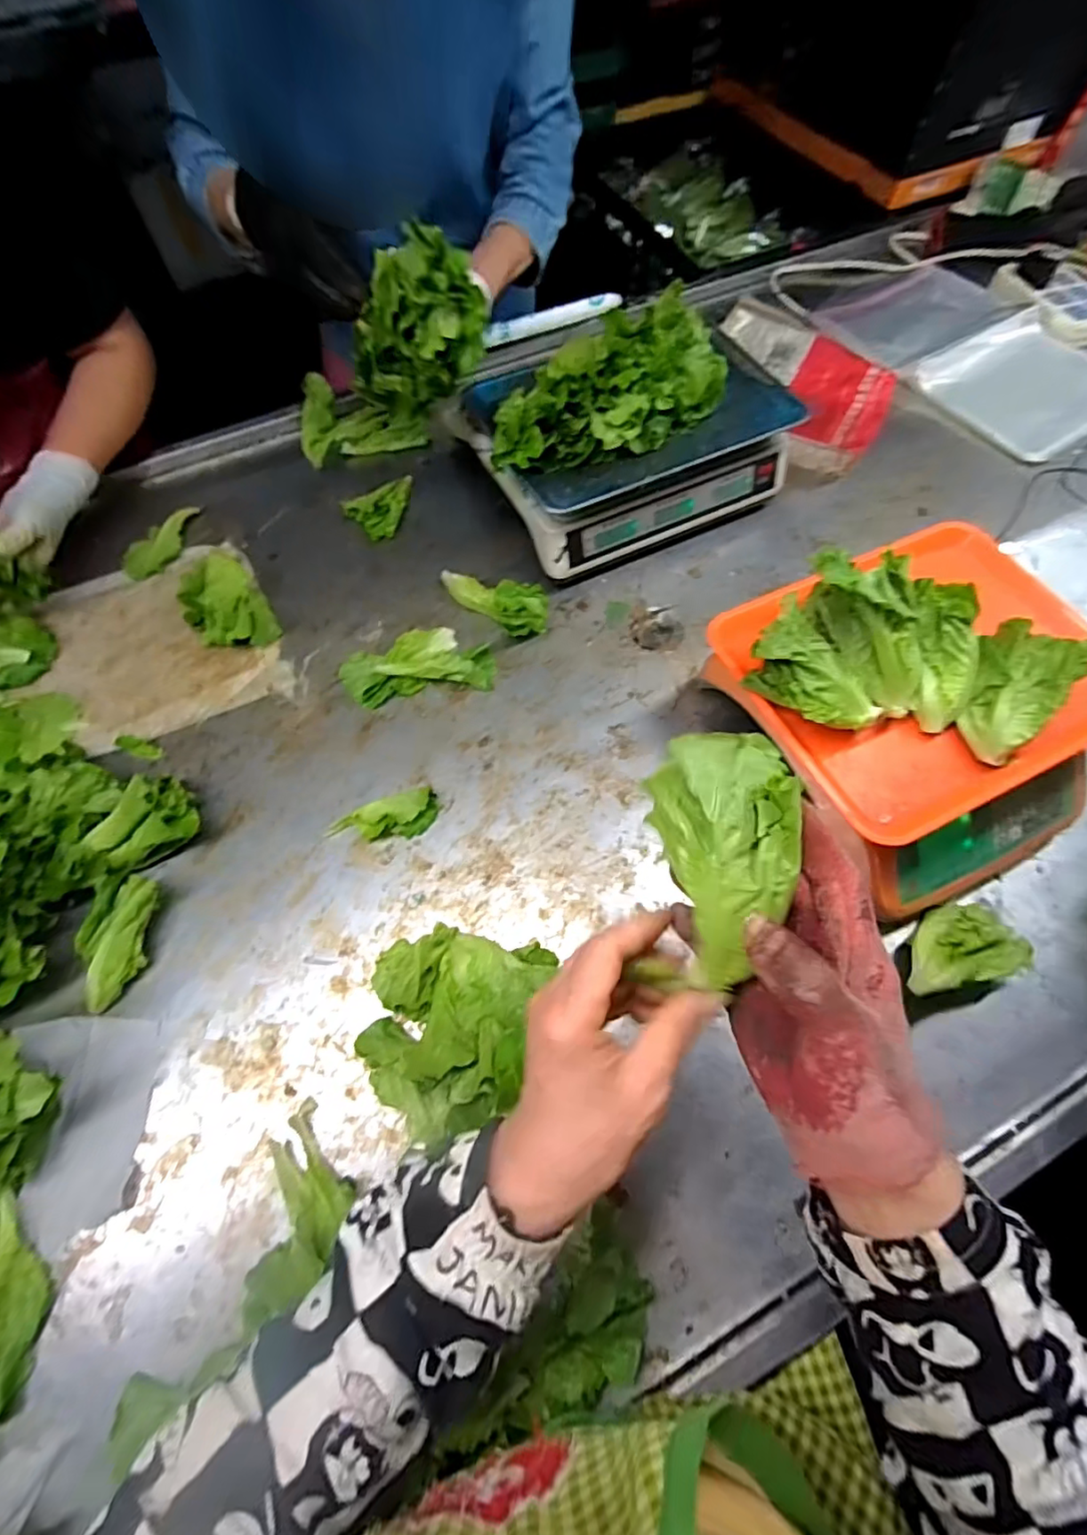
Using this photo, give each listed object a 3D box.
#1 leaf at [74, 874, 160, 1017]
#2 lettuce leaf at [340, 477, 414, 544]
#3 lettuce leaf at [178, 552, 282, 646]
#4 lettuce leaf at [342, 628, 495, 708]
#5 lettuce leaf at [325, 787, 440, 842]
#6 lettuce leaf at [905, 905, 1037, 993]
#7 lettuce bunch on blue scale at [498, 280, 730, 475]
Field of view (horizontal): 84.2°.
[{"bbox_3d":[-0.363,0.149,0.512,0.054,0.037,0.104,5,64,3],"label":"leaf"},{"bbox_3d":[-0.191,-0.321,0.745,0.092,0.023,0.066,-34,68,-15],"label":"lettuce leaf"},{"bbox_3d":[-0.350,-0.180,0.655,0.080,0.052,0.114,-33,68,-15],"label":"lettuce leaf"},{"bbox_3d":[-0.134,-0.113,0.636,0.158,0.031,0.081,-10,64,-4],"label":"lettuce leaf"},{"bbox_3d":[-0.149,0.049,0.559,0.103,0.026,0.037,-14,65,-6],"label":"lettuce leaf"},{"bbox_3d":[0.332,0.143,0.480,0.116,0.026,0.061,-11,63,-21],"label":"lettuce leaf"},{"bbox_3d":[0.060,-0.390,0.608,0.241,0.110,0.124,-37,69,-16],"label":"lettuce bunch on blue scale"}]

